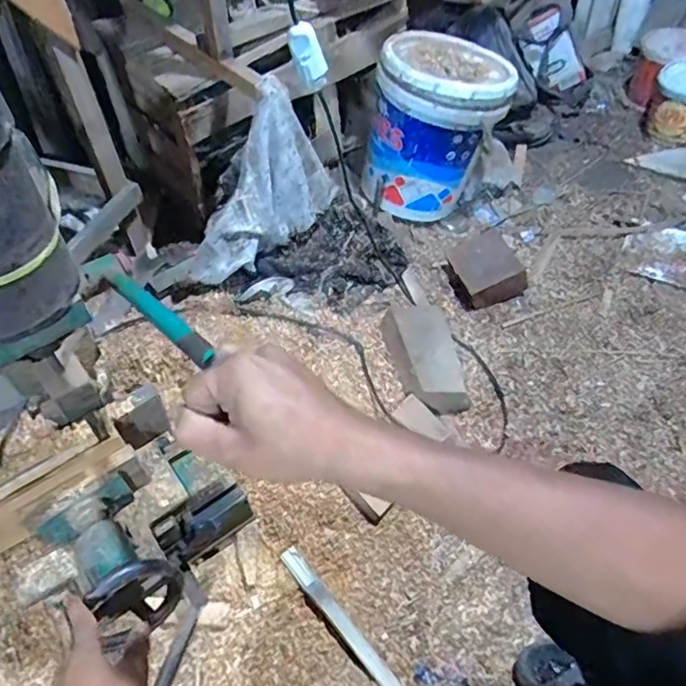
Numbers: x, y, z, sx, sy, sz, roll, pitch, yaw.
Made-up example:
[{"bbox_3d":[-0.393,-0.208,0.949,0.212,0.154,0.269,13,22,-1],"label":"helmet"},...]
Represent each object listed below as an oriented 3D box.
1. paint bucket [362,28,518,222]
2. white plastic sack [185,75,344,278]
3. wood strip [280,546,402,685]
[{"bbox_3d":[0.222,-0.515,1.383,0.303,0.371,0.291,10,51,7],"label":"paint bucket"},{"bbox_3d":[-0.154,-0.298,1.081,0.083,0.307,0.354,32,57,25],"label":"white plastic sack"},{"bbox_3d":[-0.001,0.395,0.805,0.026,0.015,0.248,-35,74,-26],"label":"wood strip"}]

